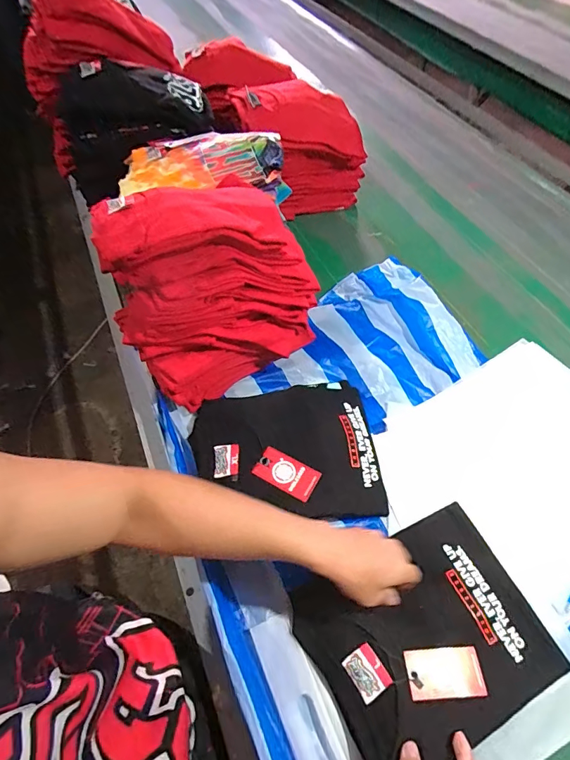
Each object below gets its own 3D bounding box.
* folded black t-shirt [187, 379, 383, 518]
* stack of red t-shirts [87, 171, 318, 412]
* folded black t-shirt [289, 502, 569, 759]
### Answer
[{"bbox_3d":[0.001,0.103,0.658,0.274,0.020,0.239,-5,51,-9],"label":"folded black t-shirt"},{"bbox_3d":[-0.112,-0.143,0.690,0.304,0.262,0.203,-24,58,-21],"label":"stack of red t-shirts"},{"bbox_3d":[0.174,0.310,0.526,0.270,0.052,0.222,-19,54,-19],"label":"folded black t-shirt"}]

